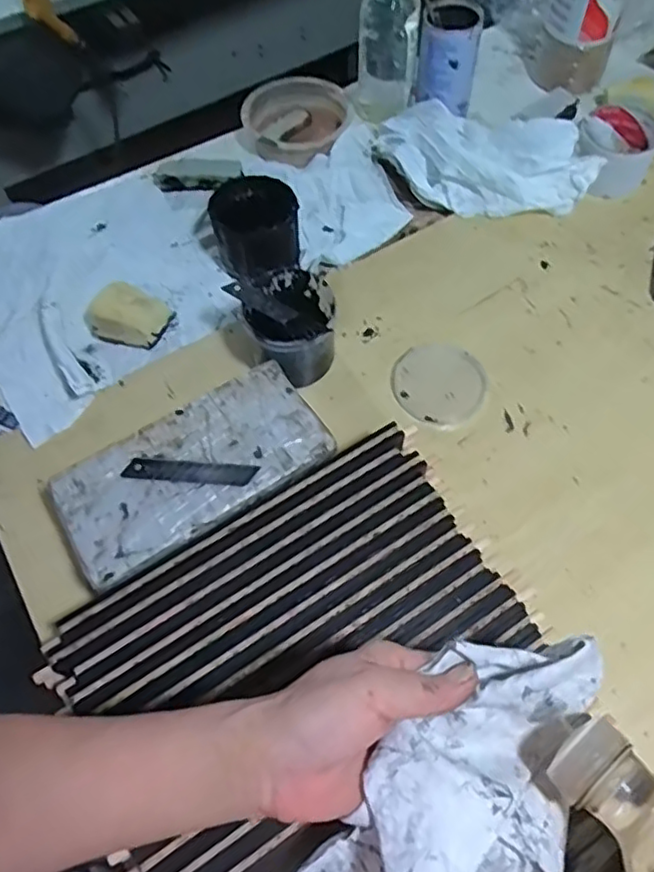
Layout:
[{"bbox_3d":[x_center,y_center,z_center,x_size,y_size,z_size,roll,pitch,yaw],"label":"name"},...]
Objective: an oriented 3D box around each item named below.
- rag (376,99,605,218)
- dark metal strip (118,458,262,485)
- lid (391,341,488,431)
[{"bbox_3d":[0.167,-0.307,0.709,0.249,0.052,0.124,24,66,15],"label":"rag"},{"bbox_3d":[-0.102,0.026,0.484,0.097,0.006,0.017,3,60,3],"label":"dark metal strip"},{"bbox_3d":[0.103,-0.048,0.590,0.082,0.009,0.078,-1,73,2],"label":"lid"}]

